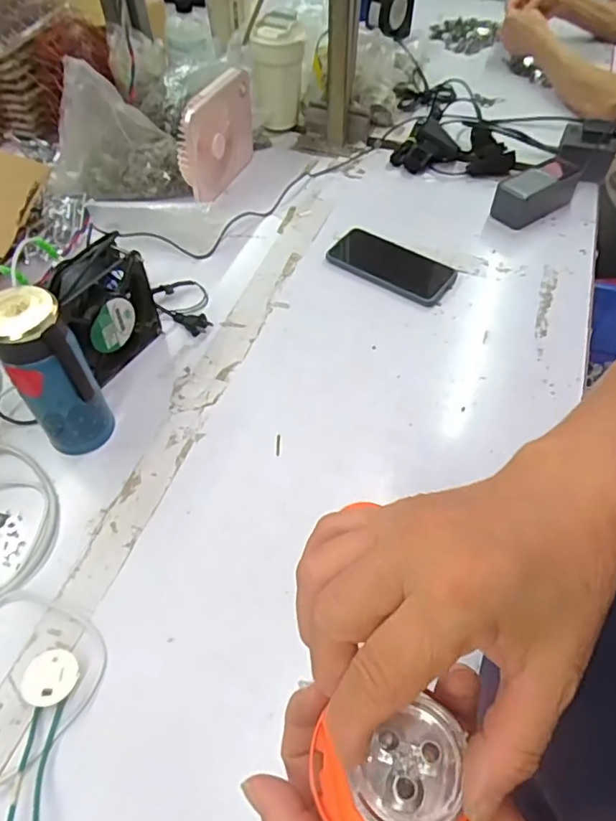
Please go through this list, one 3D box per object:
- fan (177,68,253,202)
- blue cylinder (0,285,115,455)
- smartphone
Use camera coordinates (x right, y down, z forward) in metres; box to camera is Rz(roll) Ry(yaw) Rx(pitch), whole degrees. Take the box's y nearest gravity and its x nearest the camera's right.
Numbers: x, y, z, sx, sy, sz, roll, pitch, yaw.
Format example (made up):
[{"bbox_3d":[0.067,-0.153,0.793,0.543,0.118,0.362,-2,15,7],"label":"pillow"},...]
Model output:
[{"bbox_3d":[-0.127,-0.389,0.784,0.030,0.125,0.159,19,56,14],"label":"fan"},{"bbox_3d":[-0.232,-0.028,0.507,0.062,0.169,0.053,-26,58,-18],"label":"blue cylinder"},{"bbox_3d":[0.104,-0.187,0.709,0.164,0.012,0.078,30,59,20],"label":"smartphone"}]

